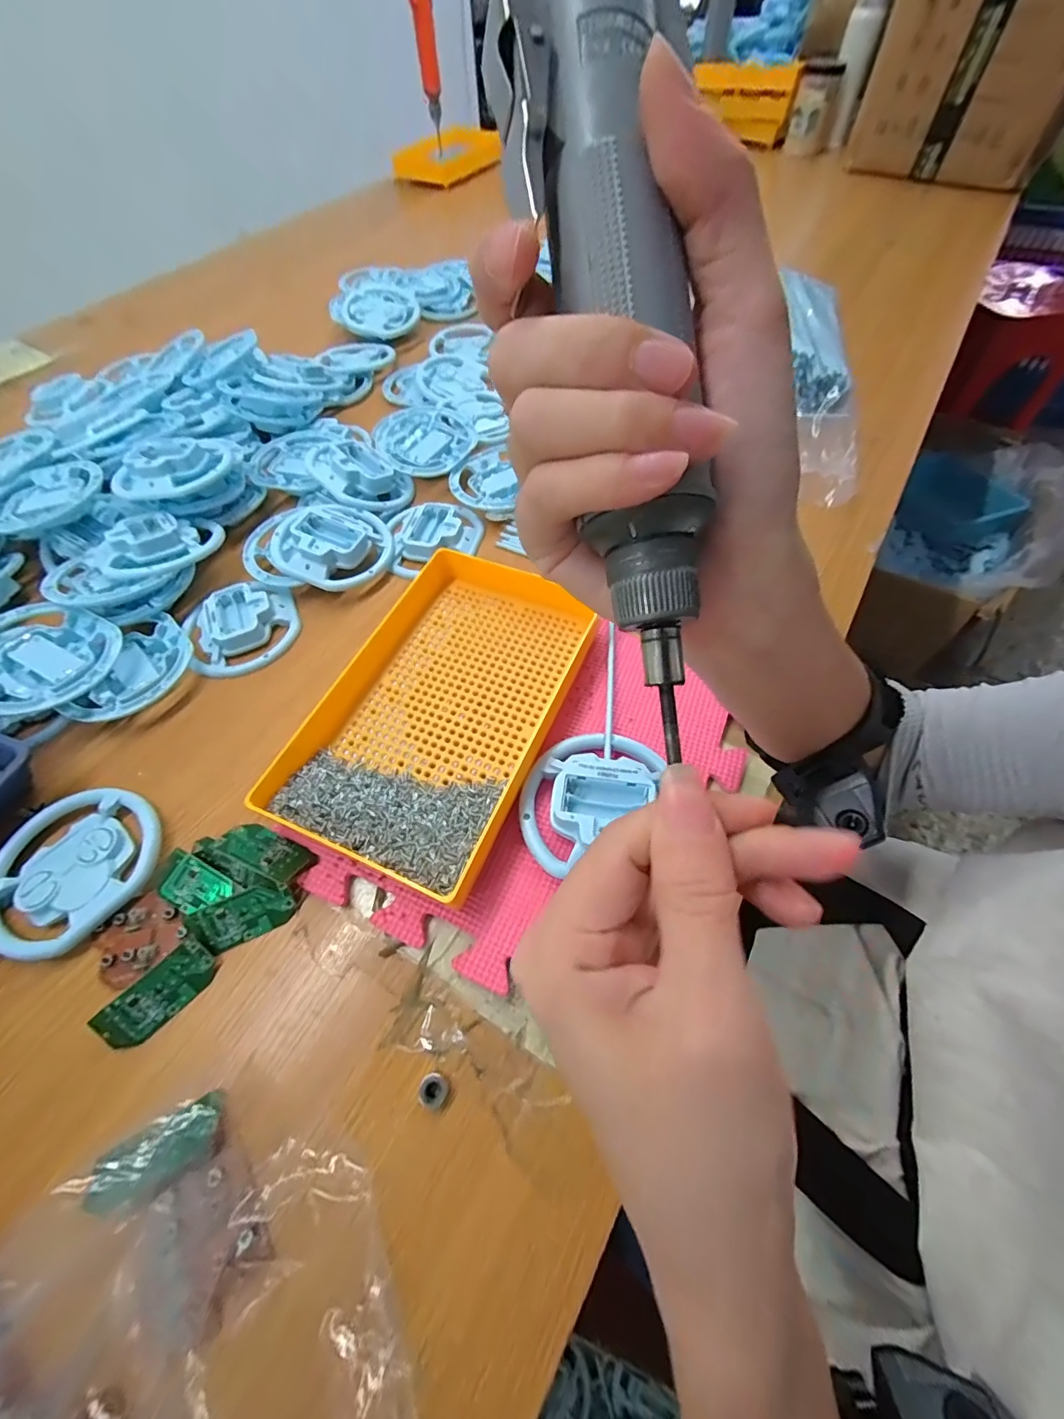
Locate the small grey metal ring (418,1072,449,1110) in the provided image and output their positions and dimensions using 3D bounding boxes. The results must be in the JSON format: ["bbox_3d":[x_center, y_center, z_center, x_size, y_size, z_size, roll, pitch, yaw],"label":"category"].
[{"bbox_3d":[-0.051,0.195,0.253,0.014,0.007,0.014,-1,60,2],"label":"small grey metal ring"}]

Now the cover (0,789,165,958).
[{"bbox_3d":[-0.296,0.100,0.315,0.095,0.011,0.102,33,66,20],"label":"cover"}]

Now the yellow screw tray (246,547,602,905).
[{"bbox_3d":[-0.065,-0.016,0.357,0.163,0.032,0.258,19,62,13],"label":"yellow screw tray"}]

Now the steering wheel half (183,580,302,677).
[{"bbox_3d":[-0.245,-0.070,0.417,0.086,0.021,0.086,-21,61,-10],"label":"steering wheel half"}]

